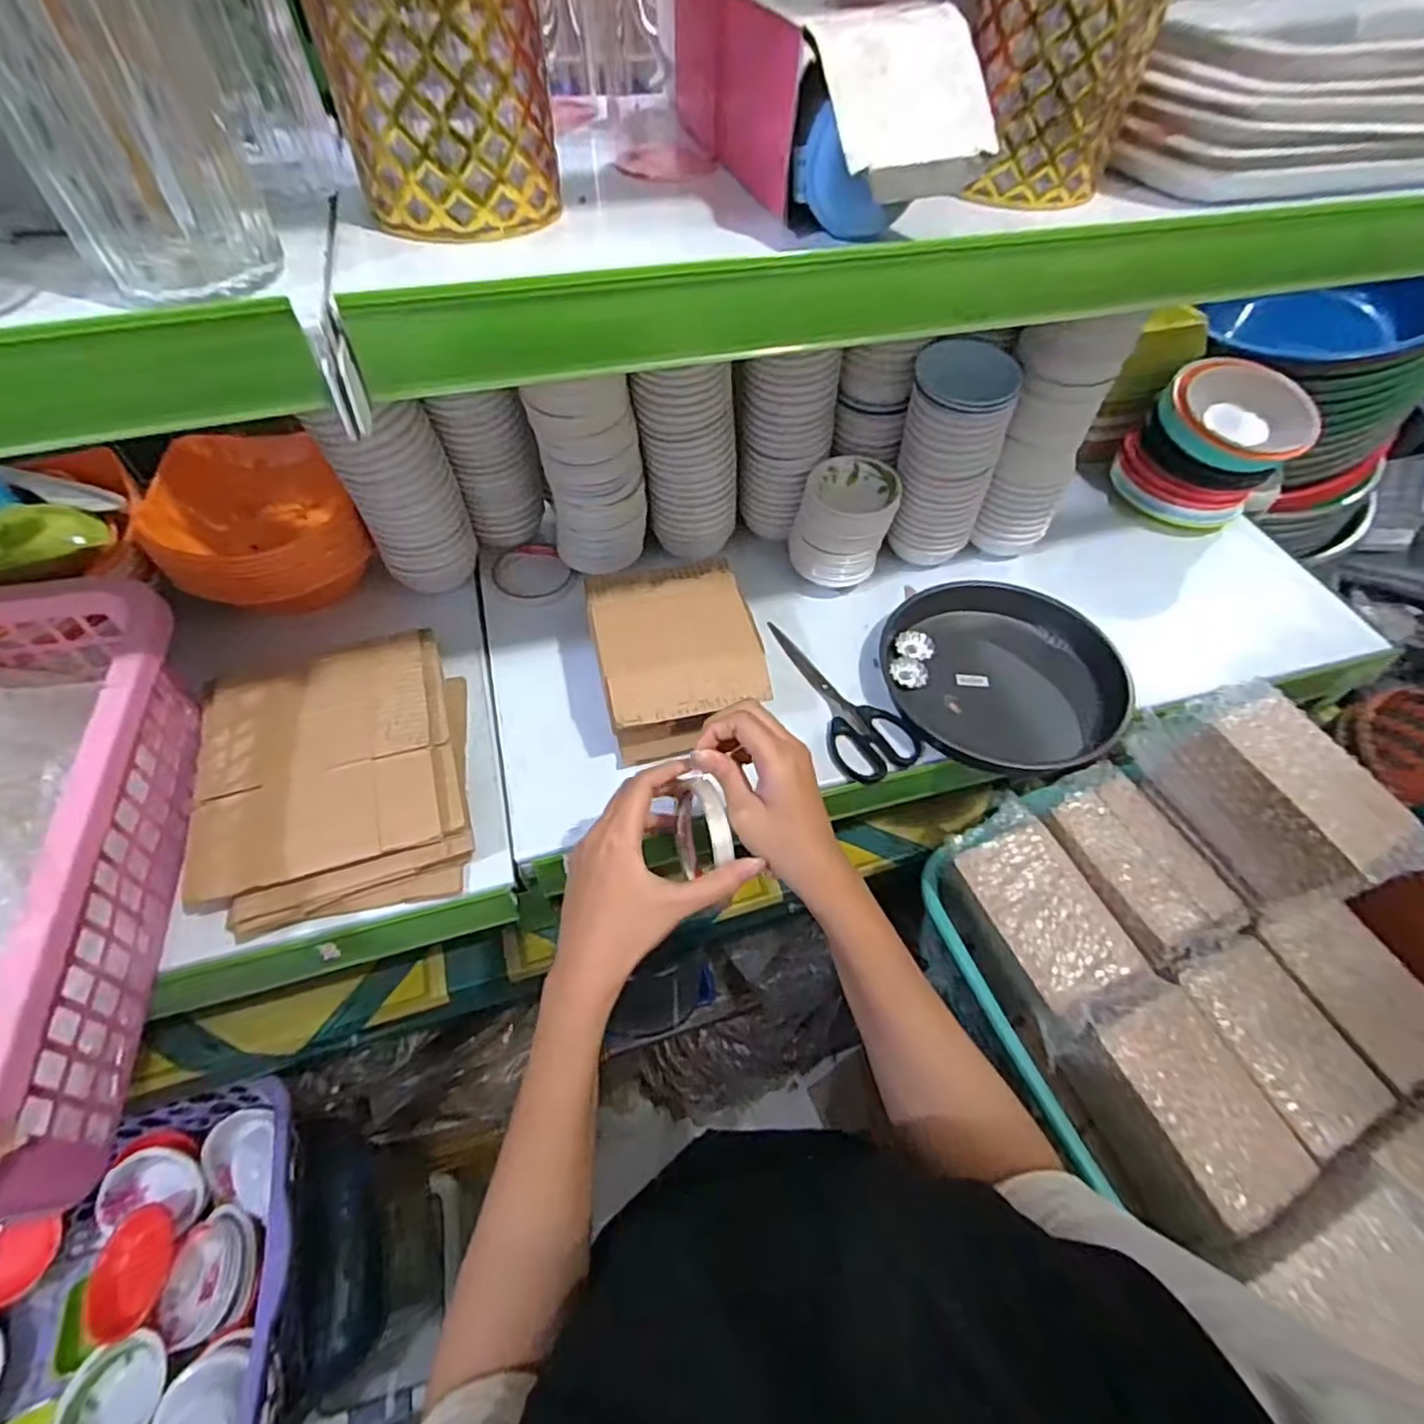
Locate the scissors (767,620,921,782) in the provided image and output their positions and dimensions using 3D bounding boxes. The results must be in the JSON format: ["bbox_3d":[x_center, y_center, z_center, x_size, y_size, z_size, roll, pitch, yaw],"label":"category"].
[{"bbox_3d":[0.120,-0.020,0.627,0.075,0.017,0.183,-17,57,-14],"label":"scissors"}]

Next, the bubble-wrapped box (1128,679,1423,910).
[{"bbox_3d":[0.441,0.071,0.547,0.081,0.103,0.171,-18,57,-15],"label":"bubble-wrapped box"}]

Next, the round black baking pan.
[{"bbox_3d":[0.258,-0.041,0.624,0.189,0.047,0.193,1,54,-2],"label":"round black baking pan"}]

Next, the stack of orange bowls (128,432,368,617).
[{"bbox_3d":[-0.427,-0.175,0.643,0.154,0.114,0.130,-19,57,-15],"label":"stack of orange bowls"}]

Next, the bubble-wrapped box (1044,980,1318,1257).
[{"bbox_3d":[0.337,0.294,0.513,0.100,0.091,0.147,-22,59,-18],"label":"bubble-wrapped box"}]

